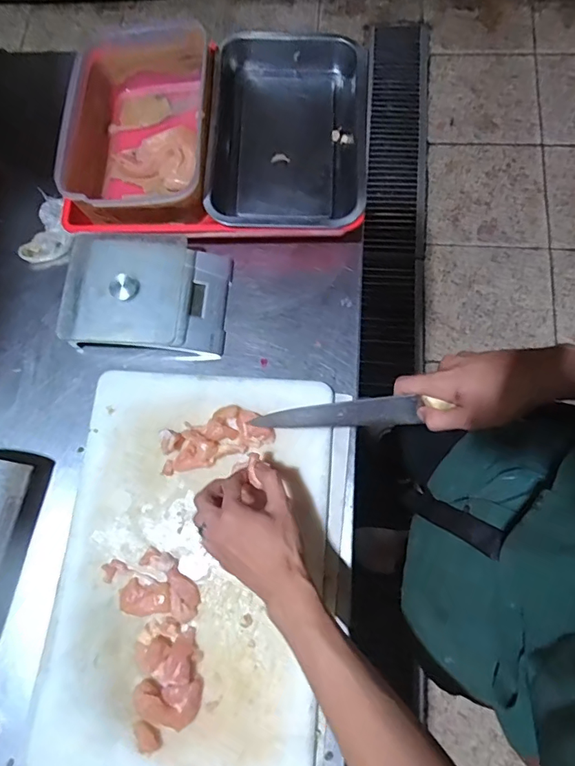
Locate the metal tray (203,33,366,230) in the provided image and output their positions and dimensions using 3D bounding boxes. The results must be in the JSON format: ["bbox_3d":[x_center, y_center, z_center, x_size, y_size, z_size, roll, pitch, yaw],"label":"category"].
[{"bbox_3d":[0.002,-0.335,0.648,0.205,0.057,0.298,1,75,2],"label":"metal tray"}]

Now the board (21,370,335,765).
[{"bbox_3d":[-0.110,0.200,0.534,0.300,0.030,0.437,5,75,3],"label":"board"}]

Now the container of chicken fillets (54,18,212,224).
[{"bbox_3d":[-0.199,-0.343,0.655,0.188,0.098,0.282,-2,75,3],"label":"container of chicken fillets"}]

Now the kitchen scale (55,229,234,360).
[{"bbox_3d":[-0.179,-0.114,0.610,0.196,0.046,0.149,3,75,2],"label":"kitchen scale"}]

